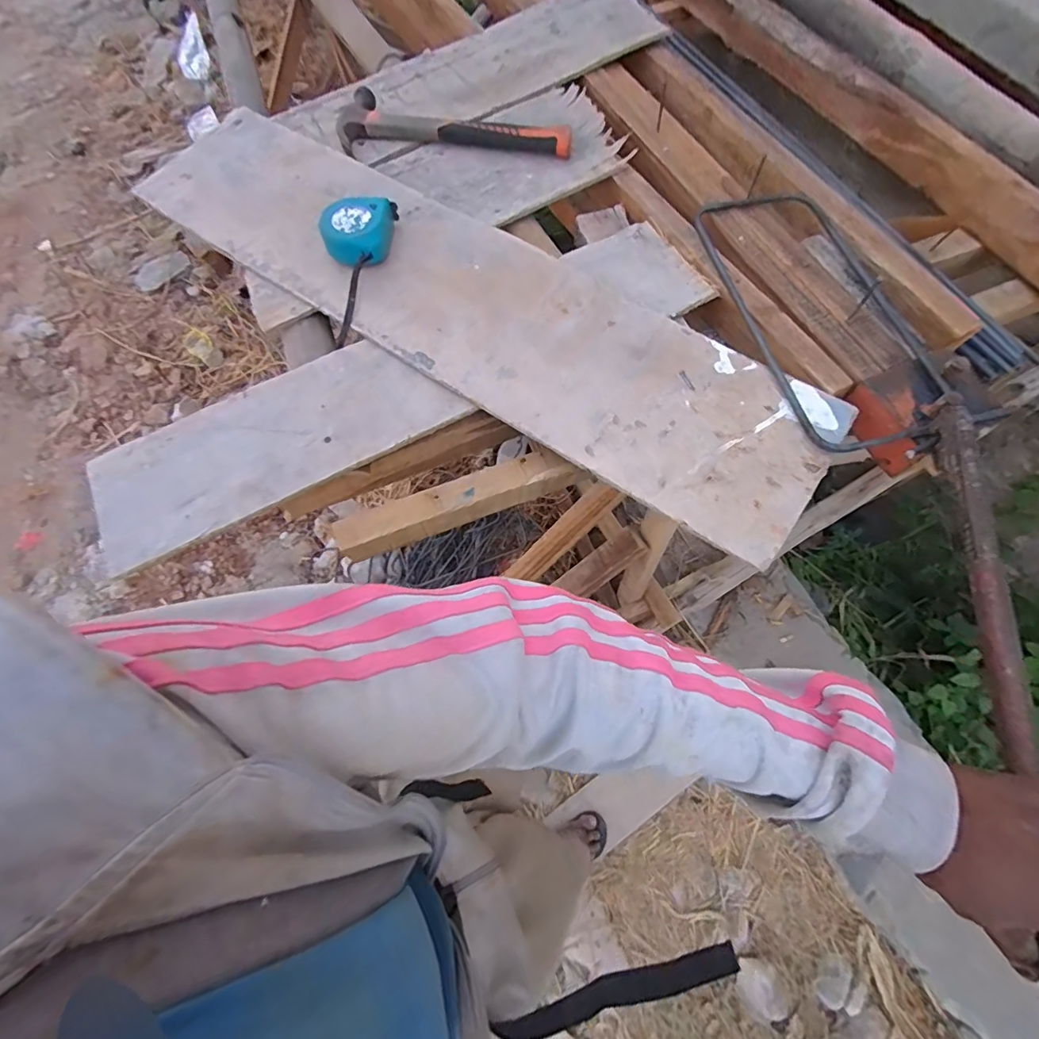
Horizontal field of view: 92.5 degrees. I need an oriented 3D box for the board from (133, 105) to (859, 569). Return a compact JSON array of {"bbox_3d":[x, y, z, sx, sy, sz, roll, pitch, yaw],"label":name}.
[{"bbox_3d":[-0.097,-0.279,0.584,0.930,0.022,0.209,35,71,17],"label":"board"}]

